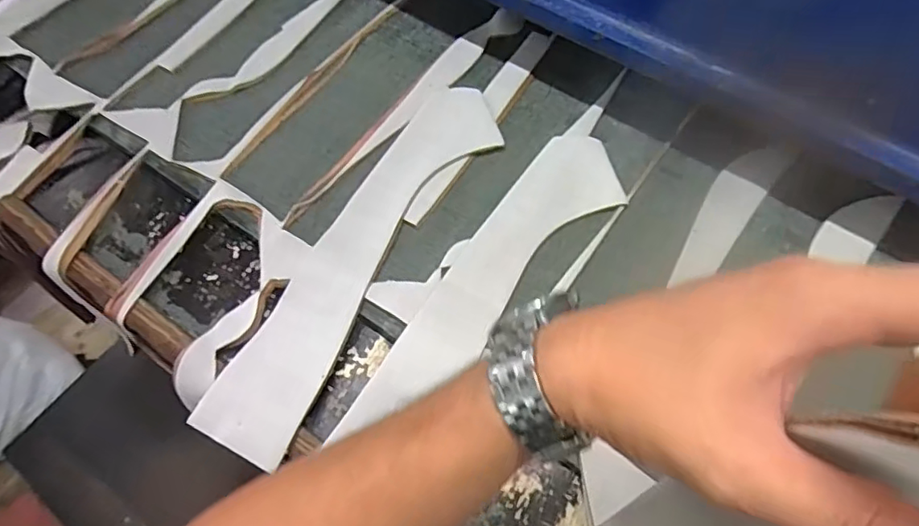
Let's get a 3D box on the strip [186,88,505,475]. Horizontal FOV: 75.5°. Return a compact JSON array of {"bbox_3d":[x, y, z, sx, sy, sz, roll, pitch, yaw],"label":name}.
[{"bbox_3d":[-0.093,-0.017,0.592,0.091,0.011,0.437,26,66,14],"label":"strip"}]

